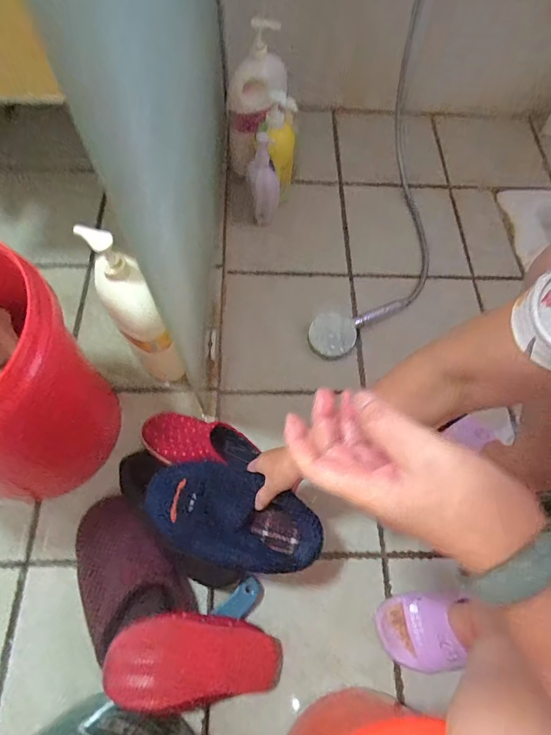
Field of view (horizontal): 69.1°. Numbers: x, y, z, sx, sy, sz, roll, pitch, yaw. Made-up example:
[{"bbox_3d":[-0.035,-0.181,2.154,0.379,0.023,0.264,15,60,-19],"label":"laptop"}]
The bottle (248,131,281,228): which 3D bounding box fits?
[{"bbox_3d":[-0.025,-0.417,0.916,0.073,0.213,0.063,5,65,1],"label":"bottle"}]

